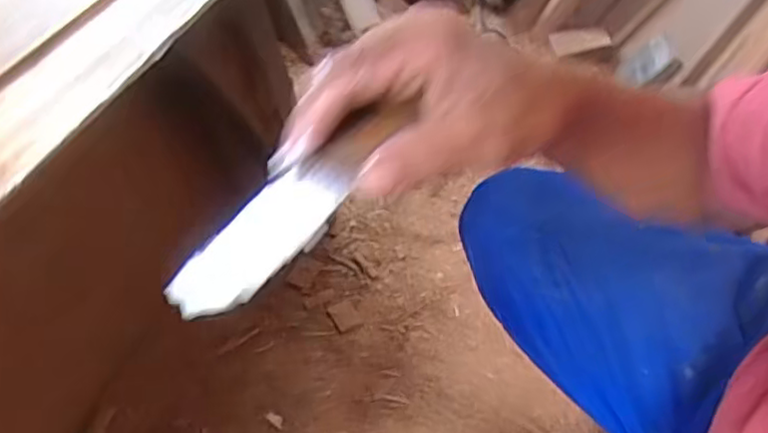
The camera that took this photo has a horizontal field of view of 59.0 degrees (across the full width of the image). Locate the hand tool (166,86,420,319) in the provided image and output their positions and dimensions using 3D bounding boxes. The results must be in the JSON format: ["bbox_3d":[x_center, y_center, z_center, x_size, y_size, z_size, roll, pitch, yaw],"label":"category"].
[{"bbox_3d":[-0.030,-0.010,0.277,0.029,0.010,0.145,18,42,21],"label":"hand tool"}]

